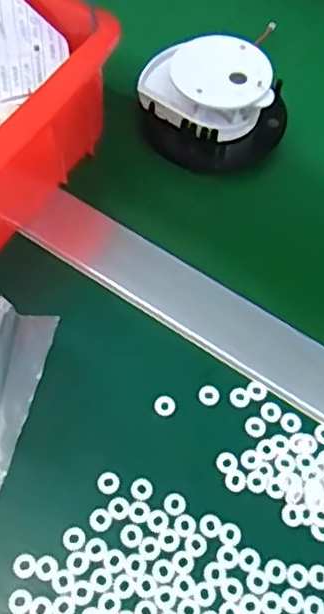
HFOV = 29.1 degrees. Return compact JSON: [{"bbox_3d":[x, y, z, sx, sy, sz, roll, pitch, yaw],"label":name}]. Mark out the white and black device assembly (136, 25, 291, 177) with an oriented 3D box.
[{"bbox_3d":[0.036,-0.132,0.409,0.094,0.050,0.073,-5,64,-7],"label":"white and black device assembly"}]

